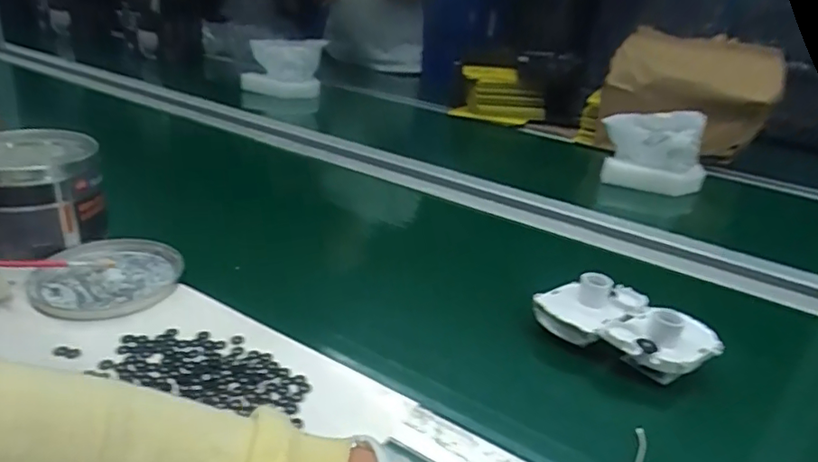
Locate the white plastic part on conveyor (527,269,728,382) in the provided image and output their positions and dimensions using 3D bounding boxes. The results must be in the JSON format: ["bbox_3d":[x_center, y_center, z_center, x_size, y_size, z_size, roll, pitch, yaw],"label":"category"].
[{"bbox_3d":[0.204,0.089,0.522,0.099,0.055,0.142,-16,32,-39],"label":"white plastic part on conveyor"}]

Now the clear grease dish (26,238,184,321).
[{"bbox_3d":[-0.295,0.042,0.545,0.124,0.016,0.128,5,25,-2],"label":"clear grease dish"}]

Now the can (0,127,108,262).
[{"bbox_3d":[-0.395,-0.037,0.586,0.122,0.105,0.120,-7,28,-26],"label":"can"}]

